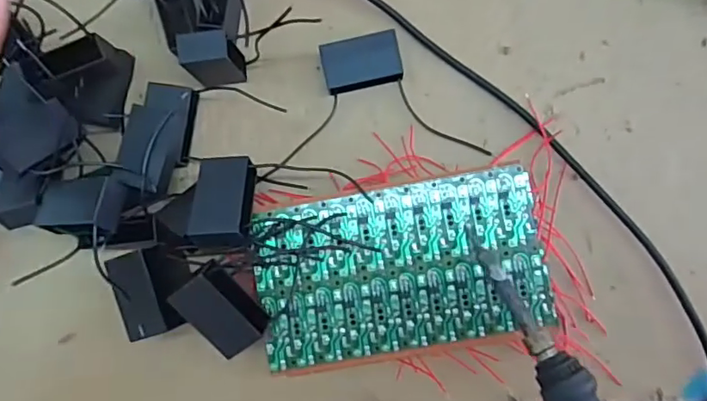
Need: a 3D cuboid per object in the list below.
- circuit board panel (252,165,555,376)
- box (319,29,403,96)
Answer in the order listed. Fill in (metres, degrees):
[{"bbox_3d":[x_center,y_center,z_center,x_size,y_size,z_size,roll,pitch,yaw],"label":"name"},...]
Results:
[{"bbox_3d":[0.026,0.038,0.307,0.158,0.005,0.089,-11,87,3],"label":"circuit board panel"},{"bbox_3d":[0.006,-0.086,0.345,0.047,0.016,0.031,-13,87,2],"label":"box"}]

